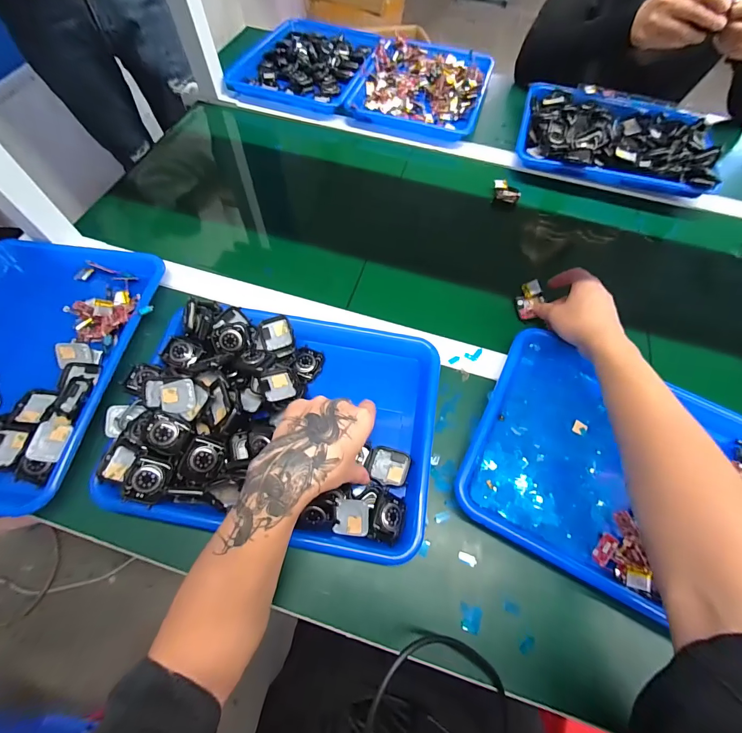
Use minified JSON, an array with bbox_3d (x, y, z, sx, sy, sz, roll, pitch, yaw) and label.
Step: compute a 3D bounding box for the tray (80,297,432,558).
[{"bbox_3d":[-0.096,0.051,0.398,0.334,0.069,0.251,10,64,3],"label":"tray"}]

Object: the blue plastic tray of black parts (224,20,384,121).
[{"bbox_3d":[-0.131,-0.665,0.782,0.255,0.032,0.336,17,65,6],"label":"blue plastic tray of black parts"}]

